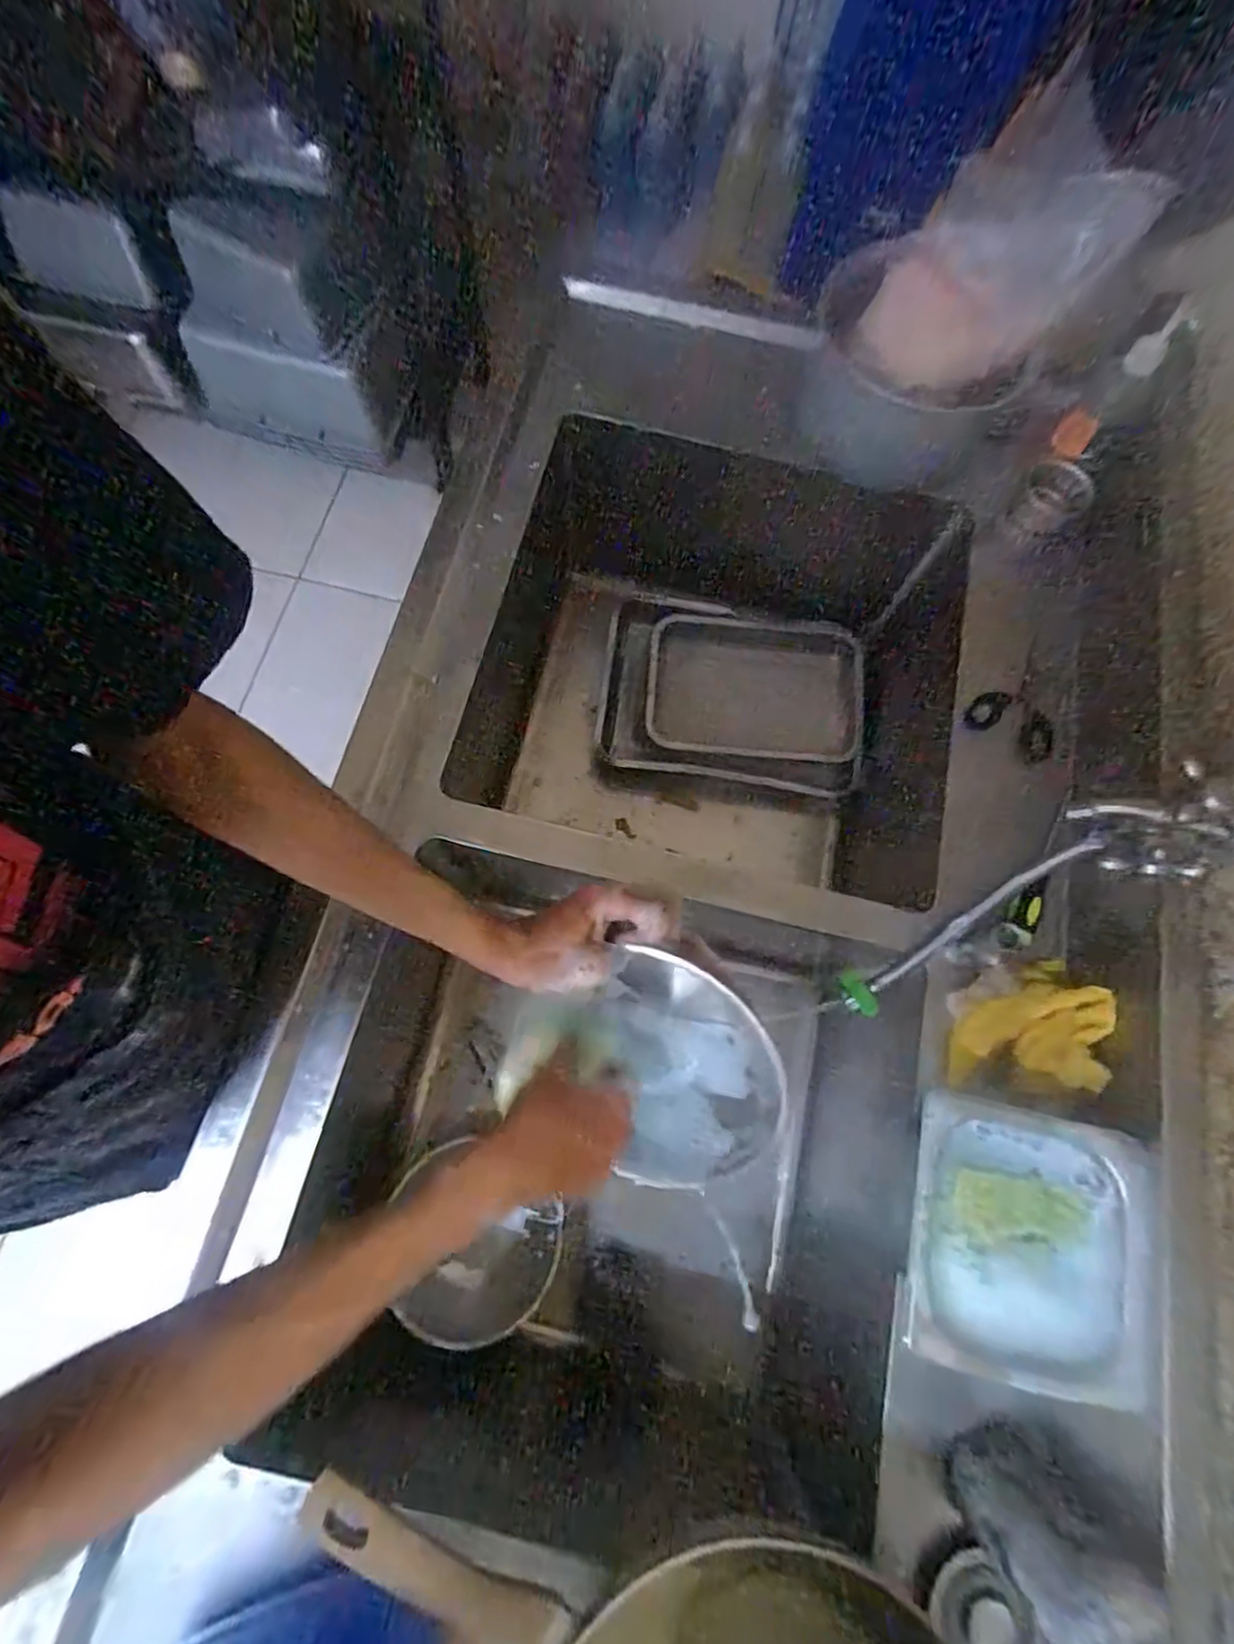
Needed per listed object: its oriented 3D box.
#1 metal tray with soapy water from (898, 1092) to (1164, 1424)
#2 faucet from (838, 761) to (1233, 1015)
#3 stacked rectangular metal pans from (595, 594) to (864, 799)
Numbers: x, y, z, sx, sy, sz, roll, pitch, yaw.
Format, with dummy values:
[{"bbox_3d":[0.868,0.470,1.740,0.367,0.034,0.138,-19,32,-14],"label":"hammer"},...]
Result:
[{"bbox_3d":[0.301,0.303,0.479,0.176,0.029,0.171,12,73,2],"label":"metal tray with soapy water"},{"bbox_3d":[0.342,0.071,0.578,0.332,0.099,0.085,-42,74,33],"label":"faucet"},{"bbox_3d":[0.167,-0.188,0.978,0.376,0.073,0.269,8,73,0],"label":"stacked rectangular metal pans"}]

